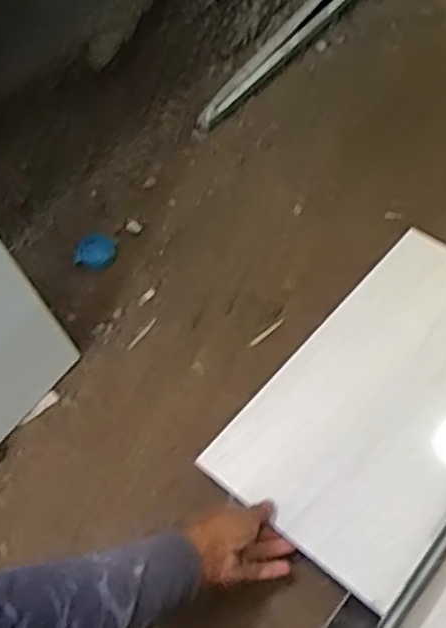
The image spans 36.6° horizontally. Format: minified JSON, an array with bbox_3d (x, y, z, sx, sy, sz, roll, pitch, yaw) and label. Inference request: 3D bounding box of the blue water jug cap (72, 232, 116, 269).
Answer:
[{"bbox_3d":[-0.200,-0.099,1.065,0.059,0.017,0.061,8,55,9],"label":"blue water jug cap"}]

